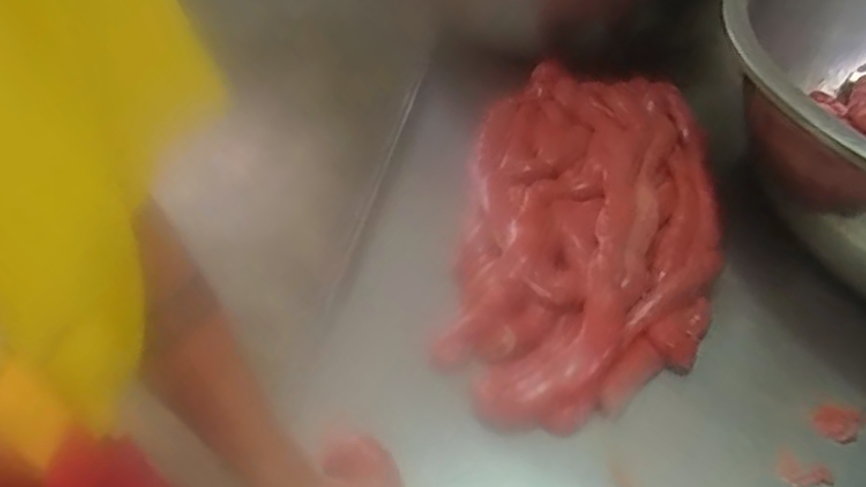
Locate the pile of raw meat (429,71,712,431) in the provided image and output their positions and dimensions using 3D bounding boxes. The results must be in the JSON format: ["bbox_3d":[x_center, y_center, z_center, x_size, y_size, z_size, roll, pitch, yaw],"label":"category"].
[{"bbox_3d":[0.175,-0.036,0.800,0.269,0.068,0.538,8,44,6],"label":"pile of raw meat"}]

